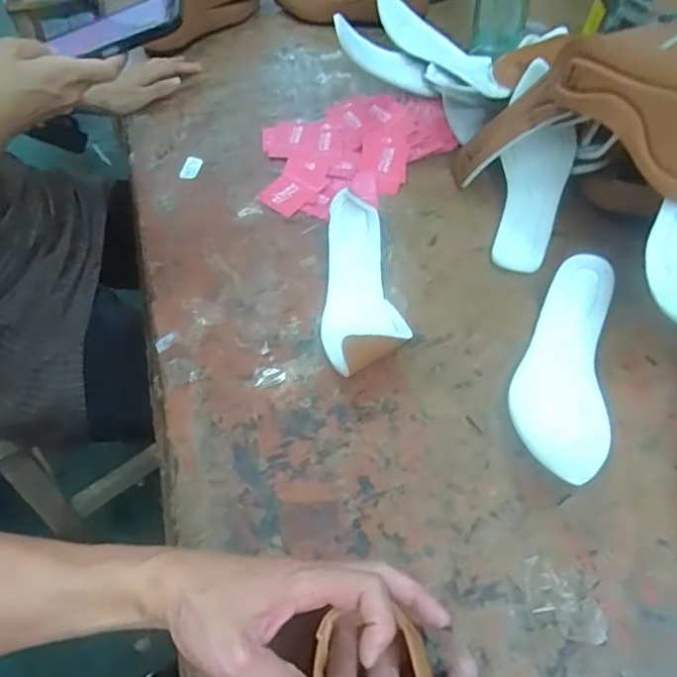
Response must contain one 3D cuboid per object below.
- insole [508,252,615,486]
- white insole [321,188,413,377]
[{"bbox_3d":[0.206,0.014,0.517,0.078,0.031,0.215,18,54,16],"label":"insole"},{"bbox_3d":[0.021,-0.052,0.562,0.079,0.049,0.207,-4,51,0],"label":"white insole"}]

